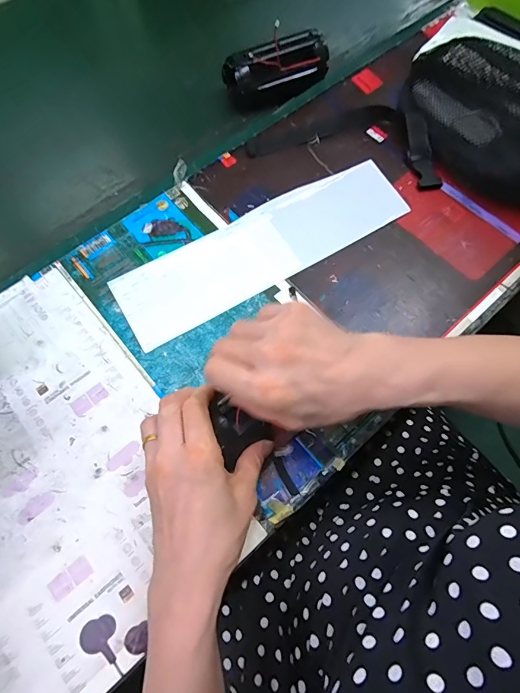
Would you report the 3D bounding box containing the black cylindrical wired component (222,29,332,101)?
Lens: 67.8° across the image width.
[{"bbox_3d":[0.028,-0.388,0.539,0.143,0.064,0.058,-20,68,-7],"label":"black cylindrical wired component"}]

